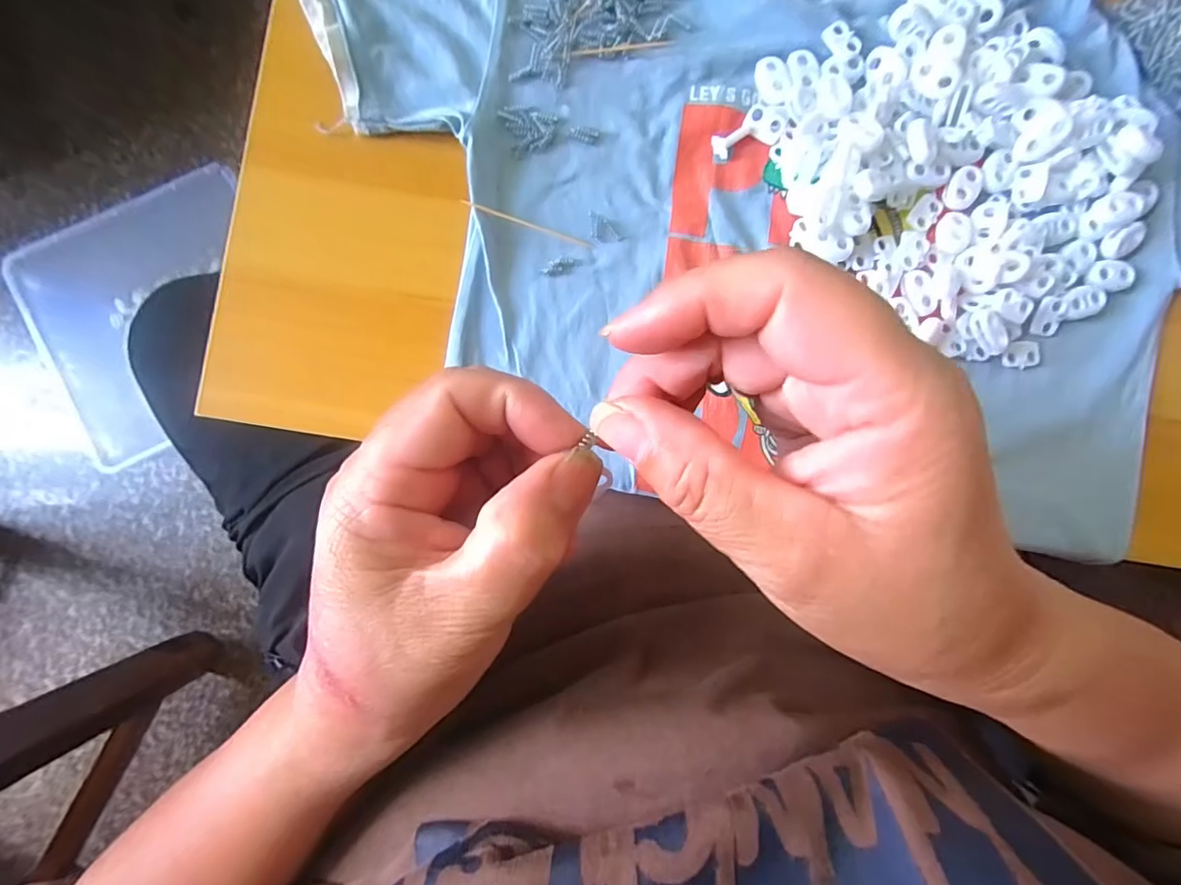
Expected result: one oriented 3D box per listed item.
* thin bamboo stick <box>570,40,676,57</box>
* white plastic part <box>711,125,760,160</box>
[{"bbox_3d":[0.016,-0.189,0.241,0.051,0.004,0.004,-11,89,-2],"label":"thin bamboo stick"},{"bbox_3d":[0.069,-0.146,0.242,0.024,0.004,0.011,-34,90,-2],"label":"white plastic part"}]

